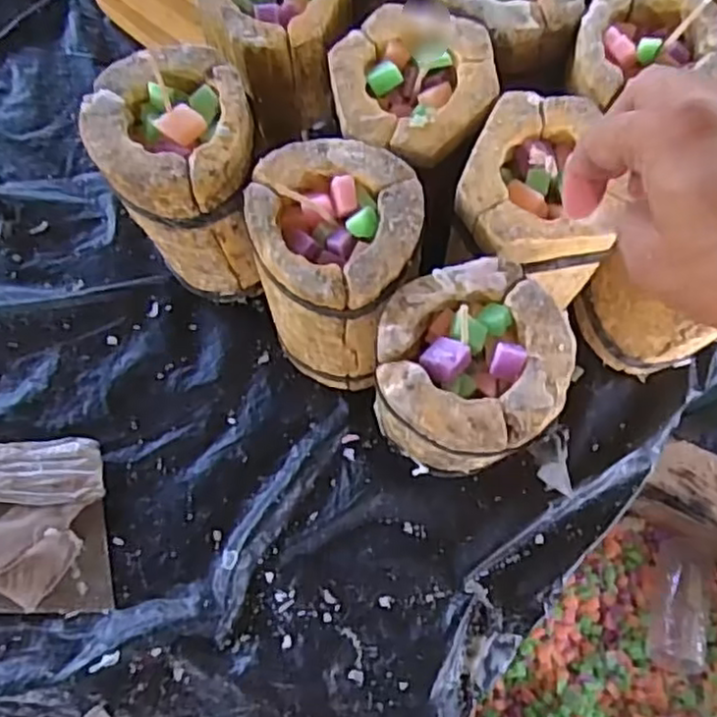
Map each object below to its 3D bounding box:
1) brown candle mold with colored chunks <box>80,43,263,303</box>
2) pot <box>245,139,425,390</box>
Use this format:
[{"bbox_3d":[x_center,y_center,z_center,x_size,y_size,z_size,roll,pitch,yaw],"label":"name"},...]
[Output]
[{"bbox_3d":[-0.099,-0.097,0.437,0.096,0.158,0.109,-2,72,0],"label":"brown candle mold with colored chunks"},{"bbox_3d":[-0.012,-0.044,0.420,0.087,0.163,0.093,0,74,1],"label":"pot"}]

